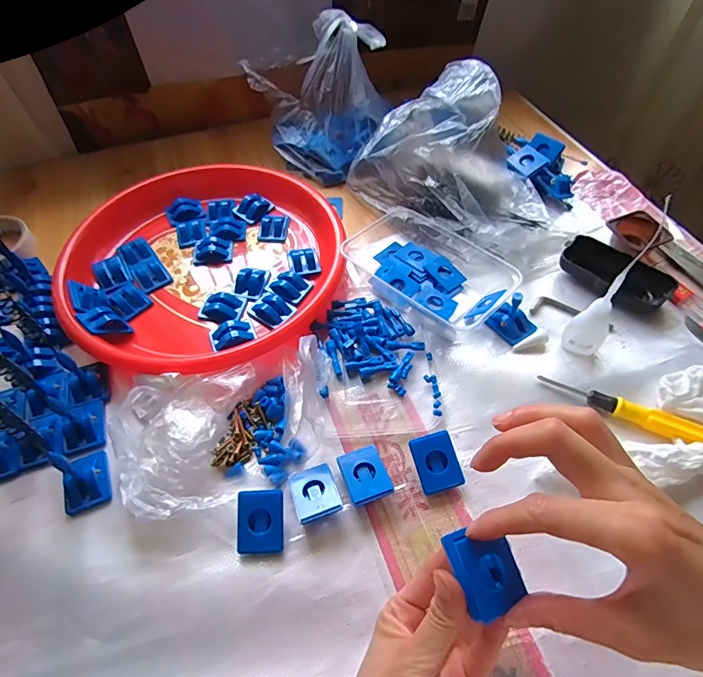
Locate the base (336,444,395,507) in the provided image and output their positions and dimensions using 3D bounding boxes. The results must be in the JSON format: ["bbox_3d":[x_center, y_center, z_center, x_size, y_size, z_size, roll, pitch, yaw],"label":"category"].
[{"bbox_3d":[0.011,0.111,0.353,0.034,0.017,0.043,-18,56,-11],"label":"base"}]

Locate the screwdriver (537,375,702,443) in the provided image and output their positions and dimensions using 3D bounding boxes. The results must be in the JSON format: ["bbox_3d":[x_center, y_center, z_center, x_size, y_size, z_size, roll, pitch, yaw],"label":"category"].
[{"bbox_3d":[0.233,0.062,0.376,0.138,0.014,0.018,19,57,15],"label":"screwdriver"}]

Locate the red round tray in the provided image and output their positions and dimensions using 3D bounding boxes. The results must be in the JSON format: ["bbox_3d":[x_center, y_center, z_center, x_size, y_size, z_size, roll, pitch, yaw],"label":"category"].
[{"bbox_3d":[-0.158,-0.086,0.476,0.272,0.037,0.282,-1,54,1],"label":"red round tray"}]

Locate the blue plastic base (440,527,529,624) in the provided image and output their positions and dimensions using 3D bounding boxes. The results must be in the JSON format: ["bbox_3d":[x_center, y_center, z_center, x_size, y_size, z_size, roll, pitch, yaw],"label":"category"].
[{"bbox_3d":[0.073,0.128,0.246,0.034,0.015,0.041,-16,78,-24],"label":"blue plastic base"}]

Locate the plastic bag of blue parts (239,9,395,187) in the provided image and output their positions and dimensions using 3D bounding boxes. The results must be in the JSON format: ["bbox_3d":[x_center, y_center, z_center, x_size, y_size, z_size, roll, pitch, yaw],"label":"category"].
[{"bbox_3d":[-0.047,-0.303,0.557,0.181,0.153,0.122,4,55,5],"label":"plastic bag of blue parts"}]

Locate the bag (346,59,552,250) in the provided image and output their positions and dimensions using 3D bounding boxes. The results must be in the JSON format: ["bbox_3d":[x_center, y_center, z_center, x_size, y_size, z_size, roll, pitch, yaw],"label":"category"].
[{"bbox_3d":[0.119,-0.204,0.496,0.225,0.132,0.124,36,63,24],"label":"bag"}]

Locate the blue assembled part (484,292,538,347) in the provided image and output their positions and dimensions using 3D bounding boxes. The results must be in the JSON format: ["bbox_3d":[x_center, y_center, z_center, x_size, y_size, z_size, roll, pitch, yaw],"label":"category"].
[{"bbox_3d":[0.160,-0.019,0.432,0.035,0.030,0.039,-29,58,-18],"label":"blue assembled part"}]

